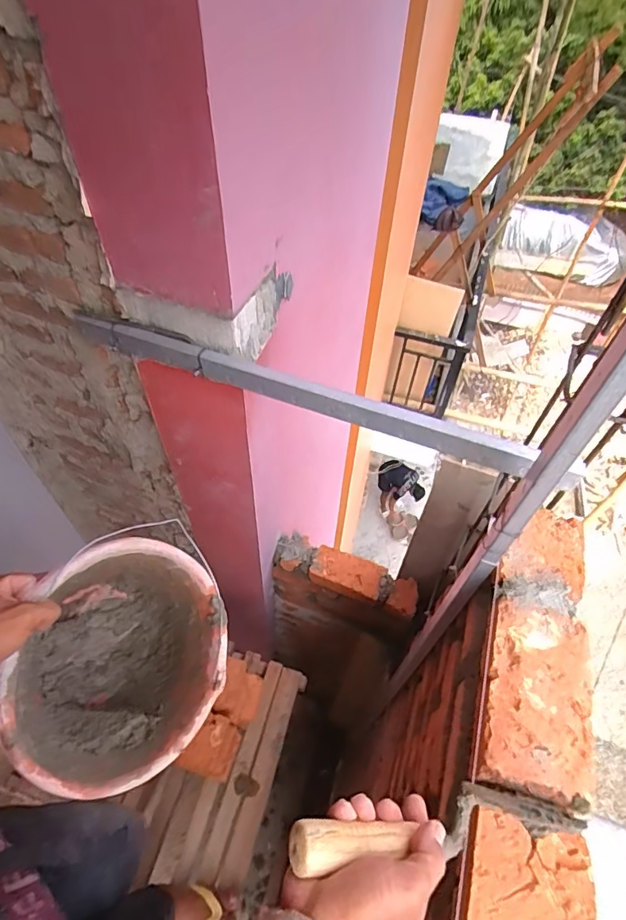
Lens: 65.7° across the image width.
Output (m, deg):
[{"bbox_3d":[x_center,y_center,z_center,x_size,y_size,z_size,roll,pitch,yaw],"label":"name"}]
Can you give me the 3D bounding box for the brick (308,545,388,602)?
[{"bbox_3d":[0.099,0.321,1.375,0.195,0.054,0.109,20,55,13],"label":"brick"}]

